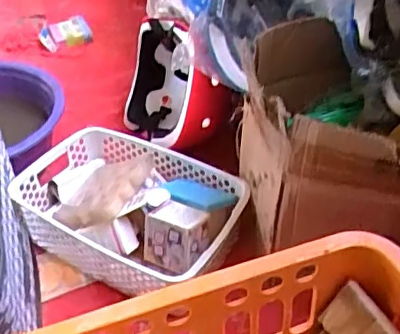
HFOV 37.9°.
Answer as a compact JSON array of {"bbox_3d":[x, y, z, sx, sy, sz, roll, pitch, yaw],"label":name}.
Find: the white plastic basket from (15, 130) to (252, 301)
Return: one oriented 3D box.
[{"bbox_3d":[-0.094,0.054,0.787,0.298,0.087,0.205,21,46,25],"label":"white plastic basket"}]

